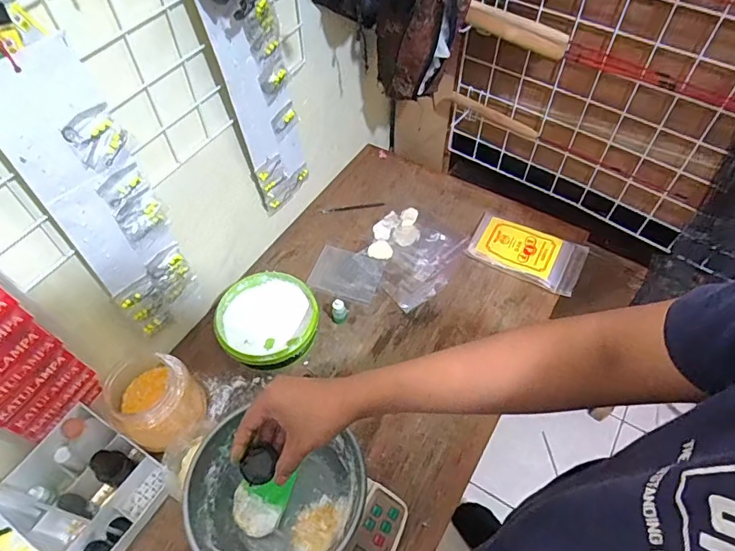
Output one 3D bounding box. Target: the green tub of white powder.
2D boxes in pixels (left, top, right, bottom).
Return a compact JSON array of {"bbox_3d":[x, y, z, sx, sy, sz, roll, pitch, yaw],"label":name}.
[{"bbox_3d":[-0.159,0.074,0.785,0.157,0.058,0.152,0,55,1],"label":"green tub of white powder"}]

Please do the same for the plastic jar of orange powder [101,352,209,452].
[{"bbox_3d":[-0.294,0.167,0.687,0.111,0.098,0.109,0,55,1],"label":"plastic jar of orange powder"}]

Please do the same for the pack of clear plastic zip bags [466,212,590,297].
[{"bbox_3d":[0.286,-0.046,0.886,0.194,0.030,0.111,24,59,17],"label":"pack of clear plastic zip bags"}]

